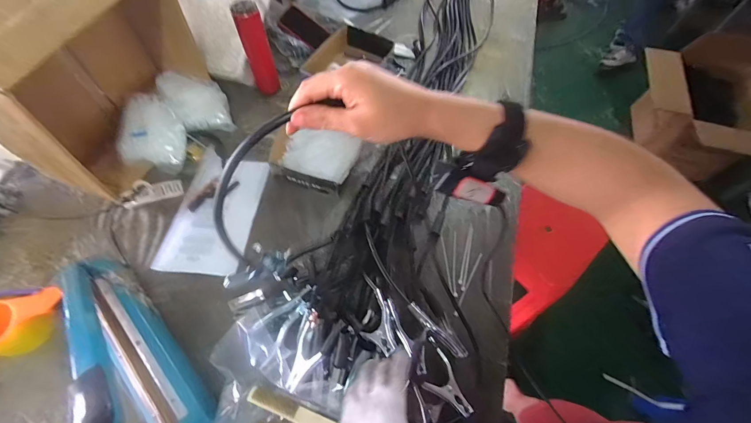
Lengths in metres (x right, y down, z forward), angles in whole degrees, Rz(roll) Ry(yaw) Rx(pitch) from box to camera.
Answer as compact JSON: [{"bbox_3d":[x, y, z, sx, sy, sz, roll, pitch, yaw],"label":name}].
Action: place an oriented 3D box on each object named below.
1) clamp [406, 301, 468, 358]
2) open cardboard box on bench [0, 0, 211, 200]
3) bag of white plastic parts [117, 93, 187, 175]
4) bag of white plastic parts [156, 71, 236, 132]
[{"bbox_3d":[0.111,0.213,0.606,0.132,0.019,0.024,43,66,0],"label":"clamp"},{"bbox_3d":[-0.574,-0.282,0.719,0.198,0.351,0.417,13,61,5],"label":"open cardboard box on bench"},{"bbox_3d":[-0.559,-0.189,0.828,0.154,0.072,0.252,-35,67,-19],"label":"bag of white plastic parts"},{"bbox_3d":[-0.482,-0.289,0.906,0.149,0.060,0.230,-38,68,-20],"label":"bag of white plastic parts"}]

